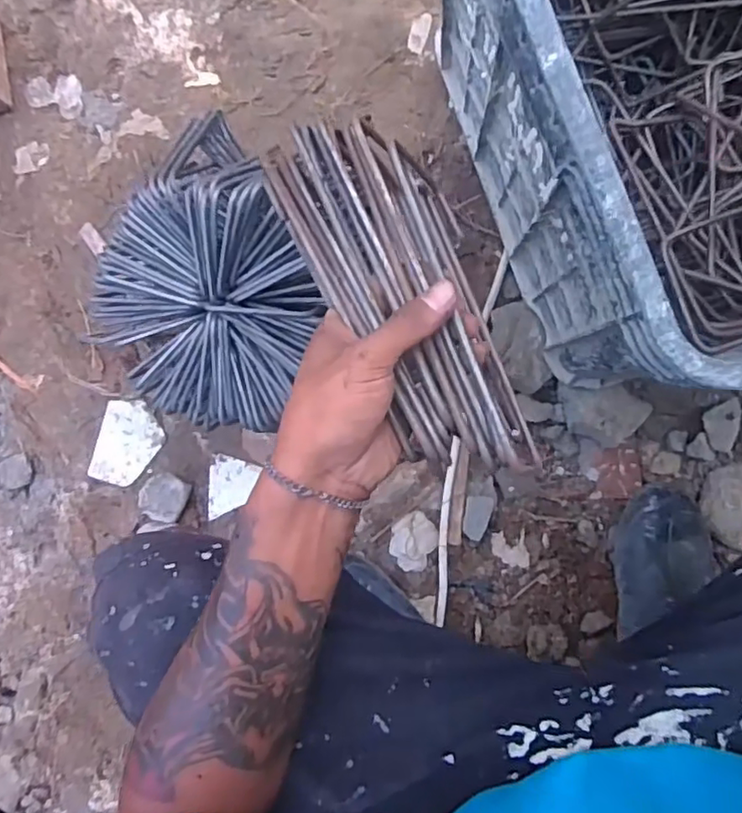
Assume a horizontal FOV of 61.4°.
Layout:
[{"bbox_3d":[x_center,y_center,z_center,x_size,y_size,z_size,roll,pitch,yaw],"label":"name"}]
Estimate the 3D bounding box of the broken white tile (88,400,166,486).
[{"bbox_3d":[-0.299,0.048,0.761,0.074,0.008,0.102,17,94,9],"label":"broken white tile"}]

